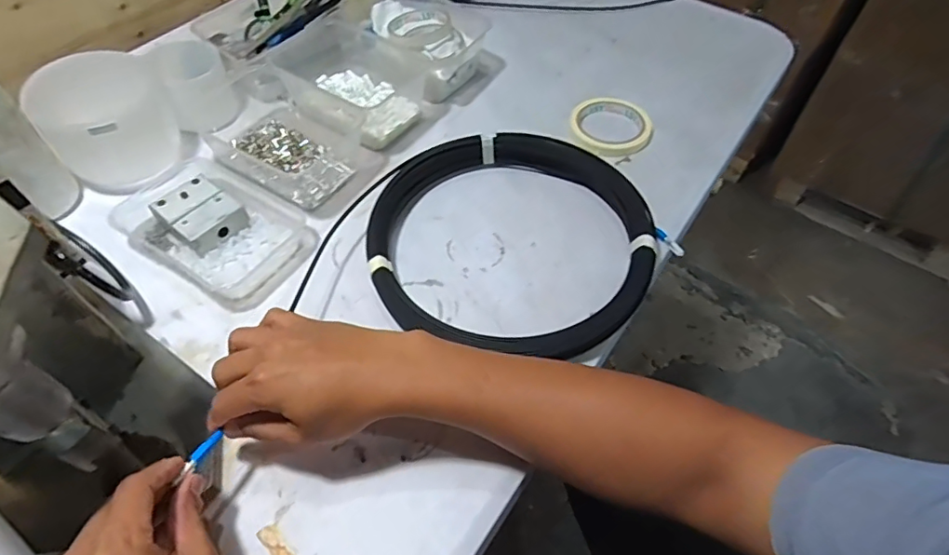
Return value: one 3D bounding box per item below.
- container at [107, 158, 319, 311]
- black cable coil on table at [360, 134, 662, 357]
[{"bbox_3d":[-0.262,-0.055,0.537,0.185,0.038,0.123,27,58,17],"label":"container"},{"bbox_3d":[0.036,-0.038,0.526,0.273,0.048,0.260,1,54,-1],"label":"black cable coil on table"}]

